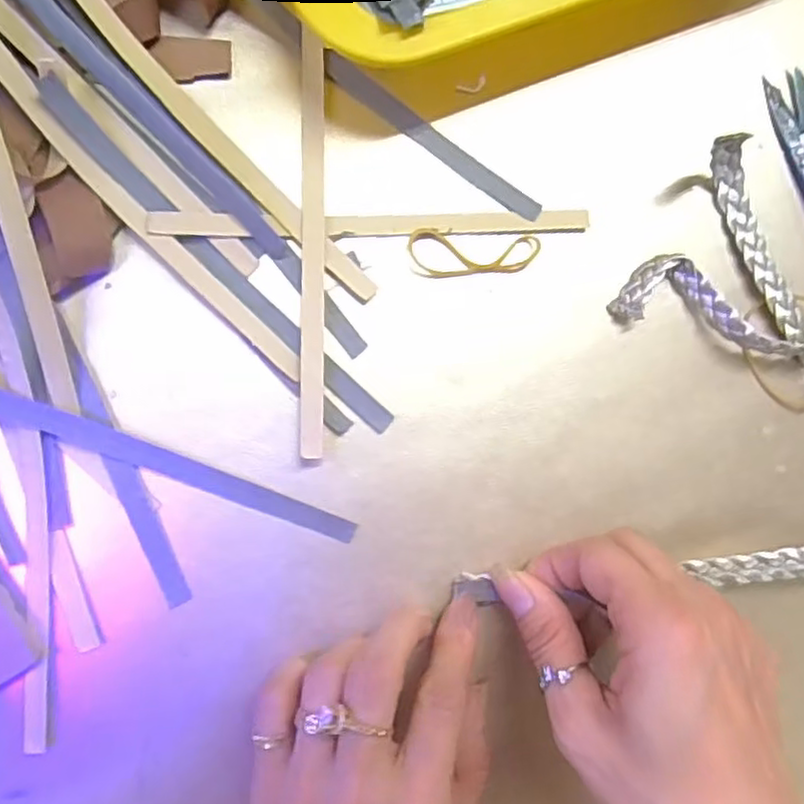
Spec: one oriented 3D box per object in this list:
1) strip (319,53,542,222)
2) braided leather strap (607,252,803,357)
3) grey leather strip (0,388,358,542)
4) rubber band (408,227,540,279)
[{"bbox_3d":[0.013,-0.106,0.279,0.103,0.004,0.009,35,84,-6],"label":"strip"},{"bbox_3d":[0.161,-0.033,0.291,0.144,0.017,0.029,14,86,-8],"label":"braided leather strap"},{"bbox_3d":[-0.096,0.019,0.248,0.169,0.026,0.010,22,85,-7],"label":"grey leather strip"},{"bbox_3d":[0.030,-0.060,0.280,0.054,0.004,0.020,2,88,-8],"label":"rubber band"}]

